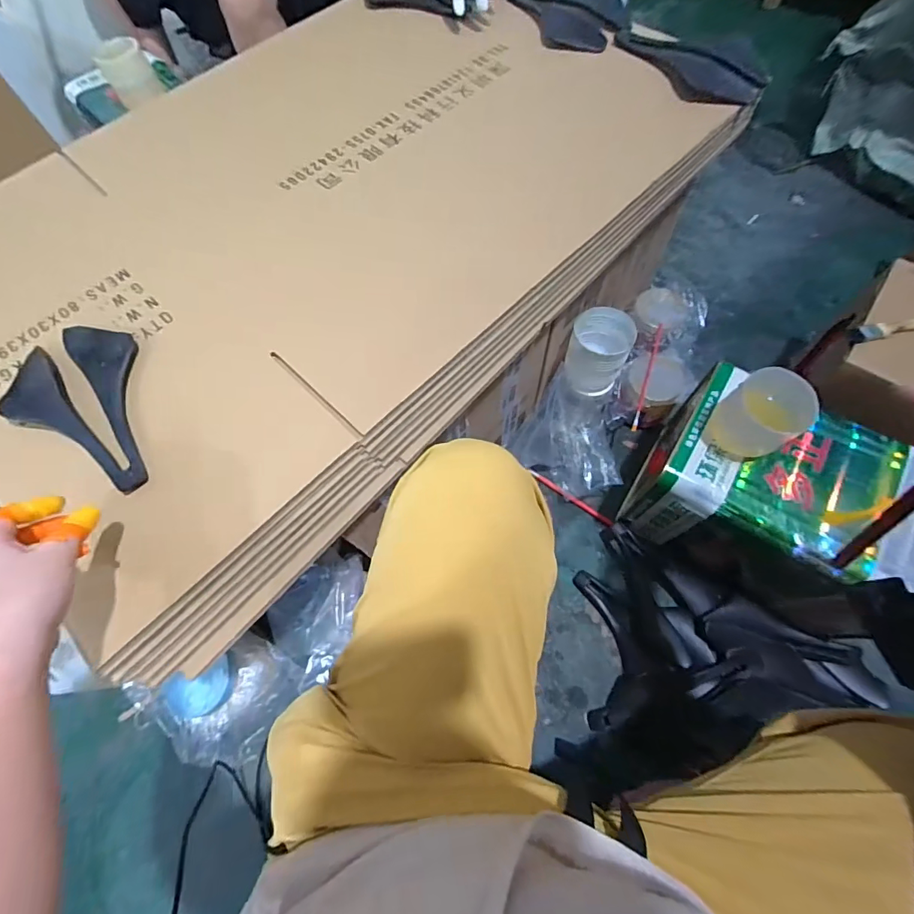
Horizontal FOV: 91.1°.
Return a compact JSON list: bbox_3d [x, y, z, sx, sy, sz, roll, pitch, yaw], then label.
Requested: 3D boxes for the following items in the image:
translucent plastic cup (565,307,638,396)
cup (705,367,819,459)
[{"bbox_3d":[0.228,-0.170,0.733,0.089,0.121,0.097,-1,67,3],"label":"translucent plastic cup"},{"bbox_3d":[0.387,-0.053,0.569,0.086,0.106,0.088,-1,67,3],"label":"cup"}]

